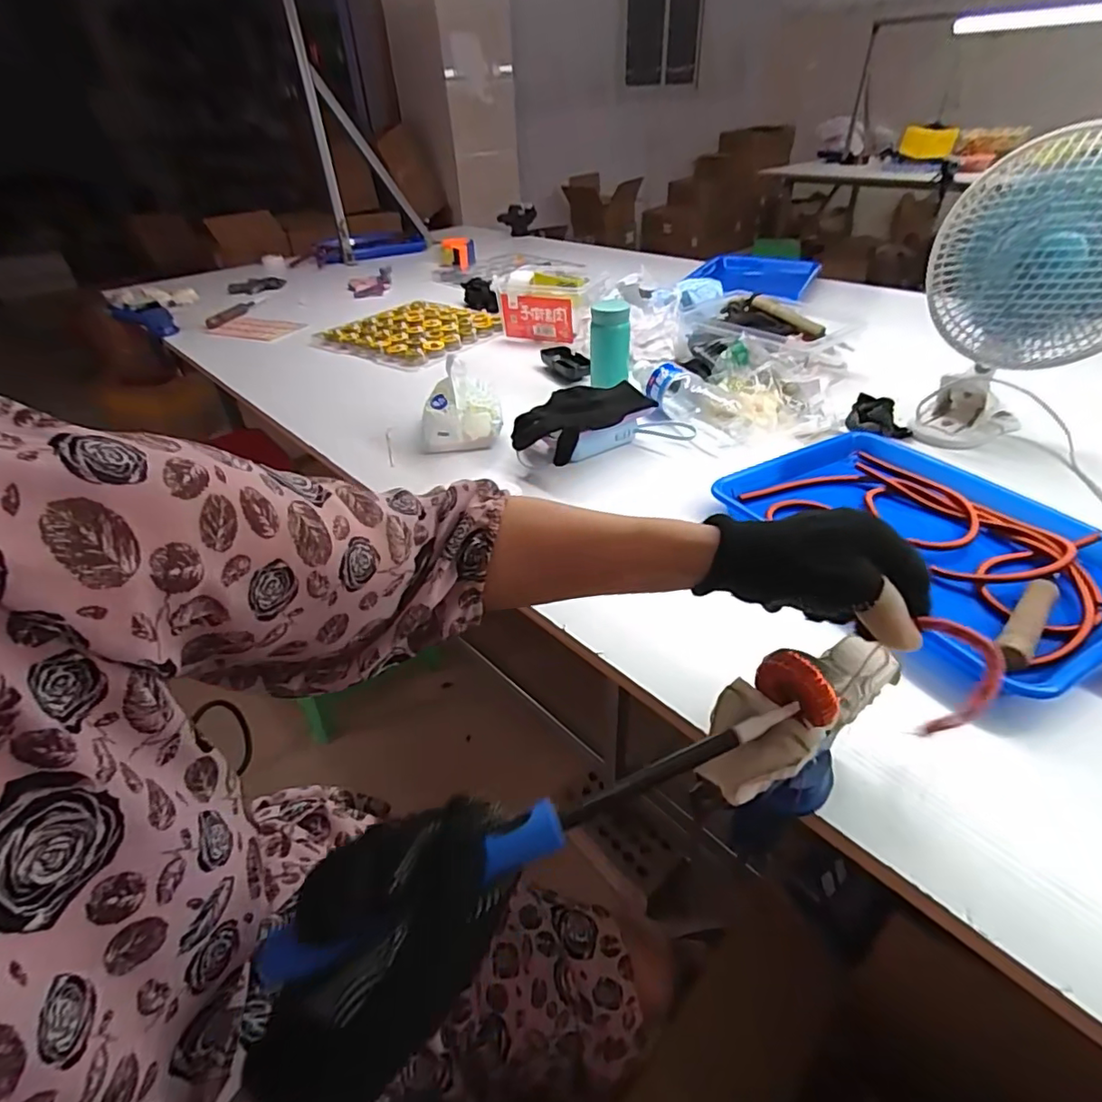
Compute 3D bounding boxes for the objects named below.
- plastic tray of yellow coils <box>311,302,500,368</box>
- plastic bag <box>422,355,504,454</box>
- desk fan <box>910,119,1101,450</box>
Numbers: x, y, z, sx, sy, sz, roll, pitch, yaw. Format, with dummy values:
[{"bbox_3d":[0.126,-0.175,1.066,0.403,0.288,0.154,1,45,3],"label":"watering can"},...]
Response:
[{"bbox_3d":[-0.261,-0.433,1.118,0.288,0.025,0.266,21,43,27],"label":"plastic tray of yellow coils"},{"bbox_3d":[-0.121,-0.196,0.750,0.104,0.079,0.104,-10,39,-11],"label":"plastic bag"},{"bbox_3d":[0.515,-0.262,0.618,0.202,0.298,0.112,10,40,15],"label":"desk fan"}]

